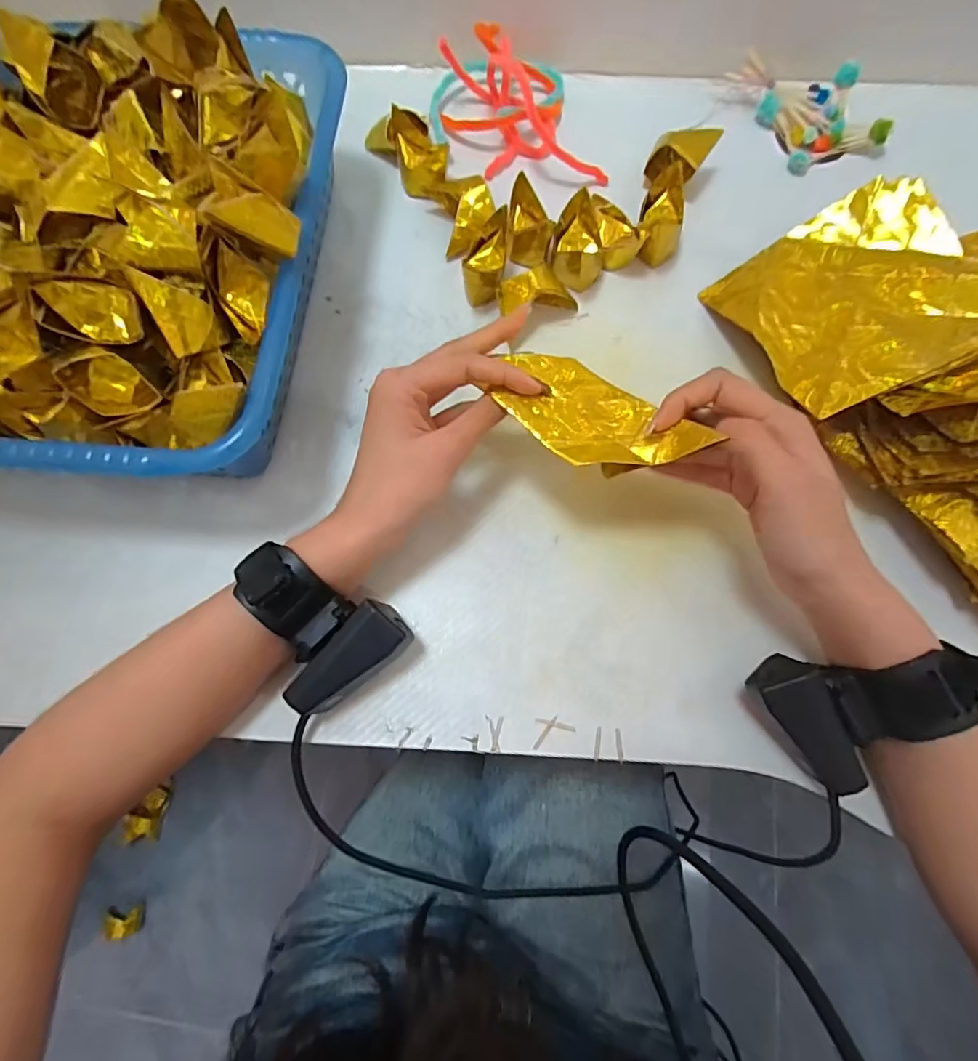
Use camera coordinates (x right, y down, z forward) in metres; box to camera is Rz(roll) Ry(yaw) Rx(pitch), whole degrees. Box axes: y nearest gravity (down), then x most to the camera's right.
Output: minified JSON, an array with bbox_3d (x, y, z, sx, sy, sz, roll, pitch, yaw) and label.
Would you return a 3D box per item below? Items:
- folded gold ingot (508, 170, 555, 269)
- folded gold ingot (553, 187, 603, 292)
[{"bbox_3d":[0.031,-0.226,0.398,0.032,0.040,0.044,2,73,2],"label":"folded gold ingot"},{"bbox_3d":[0.067,-0.209,0.396,0.035,0.038,0.055,8,73,4],"label":"folded gold ingot"}]

